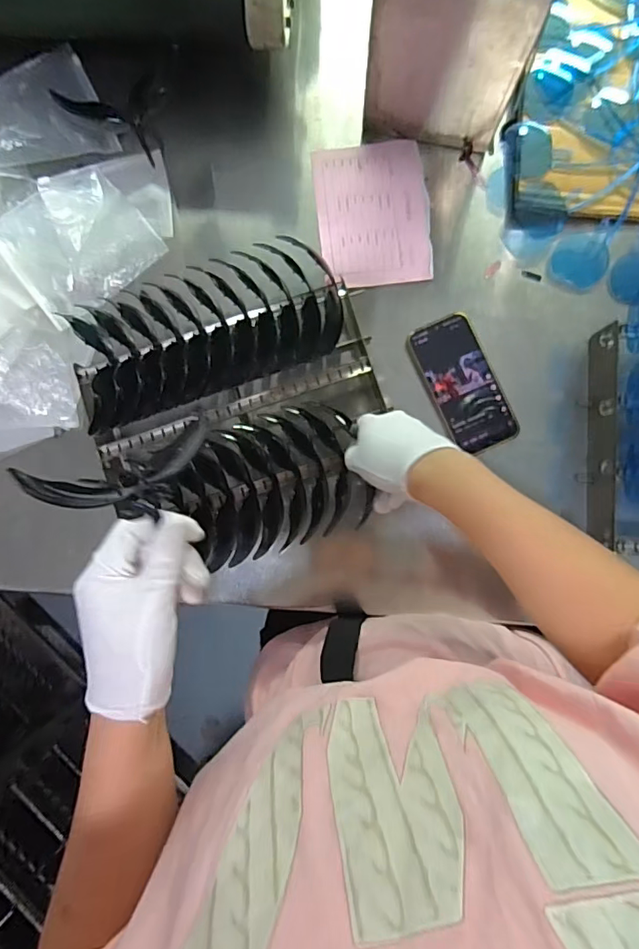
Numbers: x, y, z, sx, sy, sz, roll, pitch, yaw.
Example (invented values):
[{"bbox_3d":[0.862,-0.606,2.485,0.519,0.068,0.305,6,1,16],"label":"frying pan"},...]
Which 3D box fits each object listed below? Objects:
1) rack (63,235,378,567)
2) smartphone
[{"bbox_3d":[-0.091,-0.068,0.545,0.296,0.067,0.305,-13,88,1],"label":"rack"},{"bbox_3d":[0.163,-0.103,0.584,0.076,0.007,0.158,-24,87,1],"label":"smartphone"}]

